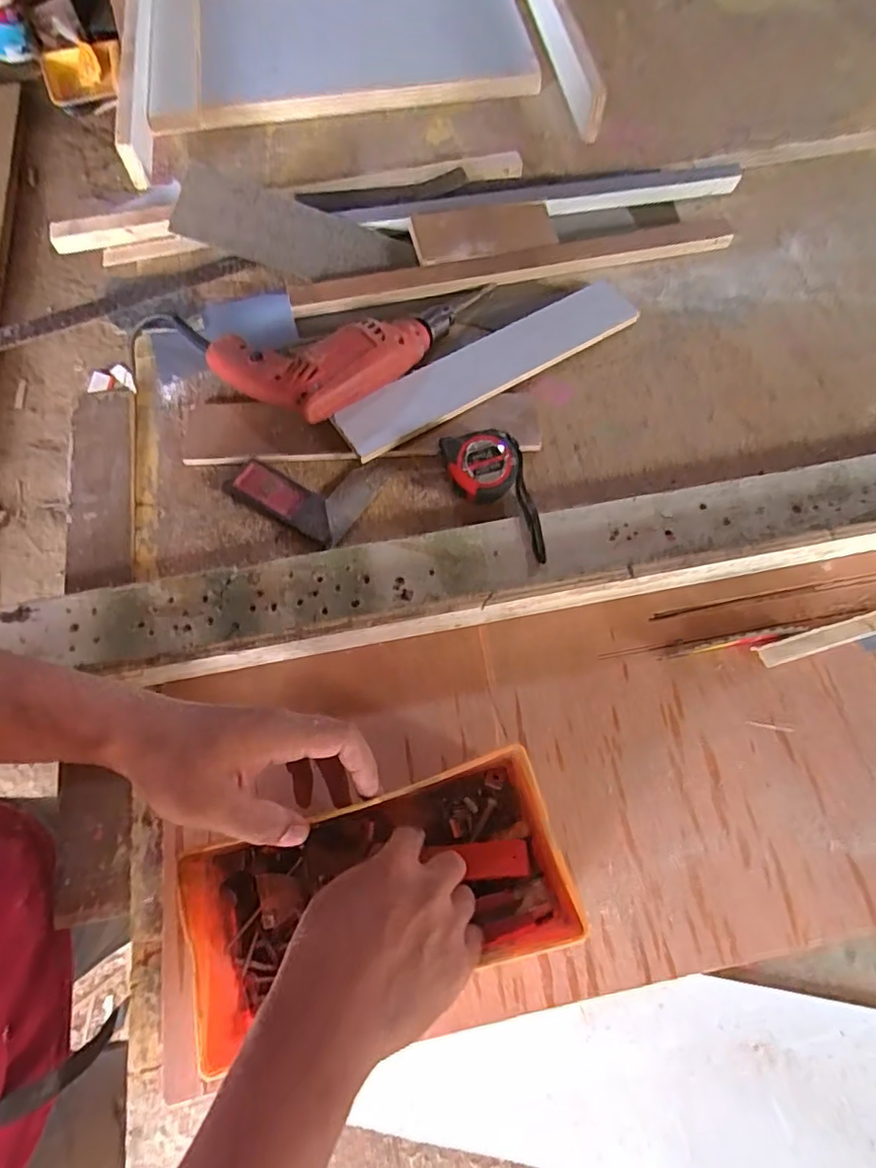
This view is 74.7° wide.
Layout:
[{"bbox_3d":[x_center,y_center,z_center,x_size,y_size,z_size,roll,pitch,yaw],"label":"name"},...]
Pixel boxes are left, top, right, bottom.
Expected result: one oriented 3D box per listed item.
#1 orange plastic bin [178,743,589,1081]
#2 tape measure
[{"bbox_3d":[-0.042,0.206,0.390,0.233,0.084,0.115,-13,68,-7],"label":"orange plastic bin"},{"bbox_3d":[0.054,-0.082,0.542,0.075,0.035,0.141,-13,68,-5],"label":"tape measure"}]

